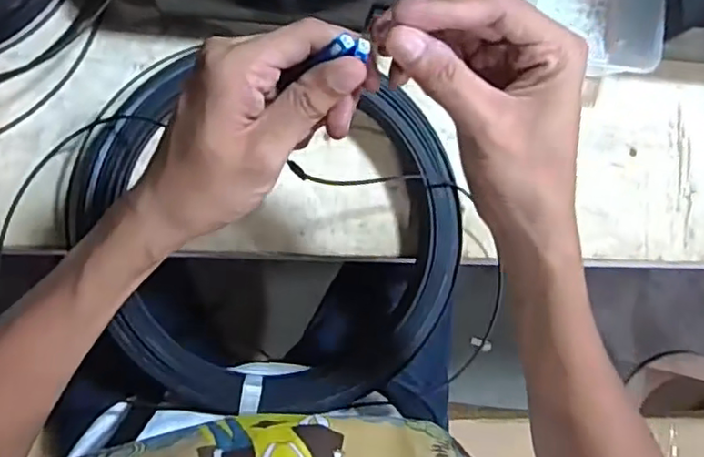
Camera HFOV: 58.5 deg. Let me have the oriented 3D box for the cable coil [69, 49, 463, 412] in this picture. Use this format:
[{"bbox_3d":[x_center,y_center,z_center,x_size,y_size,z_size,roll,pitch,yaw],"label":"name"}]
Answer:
[{"bbox_3d":[-0.070,0.012,0.521,0.312,0.051,0.270,7,87,-7],"label":"cable coil"}]

